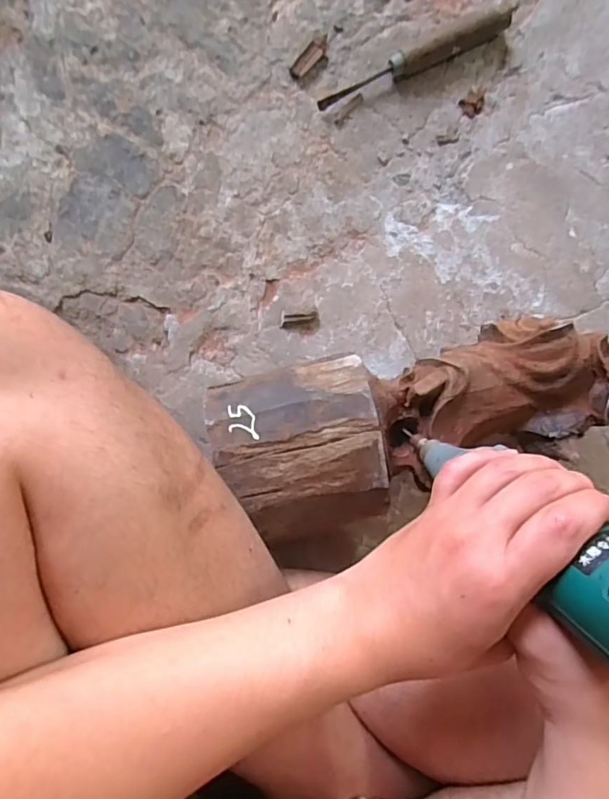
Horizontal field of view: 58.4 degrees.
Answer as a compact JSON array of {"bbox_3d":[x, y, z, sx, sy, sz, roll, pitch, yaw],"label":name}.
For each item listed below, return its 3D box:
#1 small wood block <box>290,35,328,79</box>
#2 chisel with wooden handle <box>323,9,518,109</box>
[{"bbox_3d":[0.005,-0.294,0.467,0.015,0.004,0.042,41,91,-3],"label":"small wood block"},{"bbox_3d":[0.092,-0.288,0.462,0.168,0.030,0.018,-23,93,-1],"label":"chisel with wooden handle"}]

